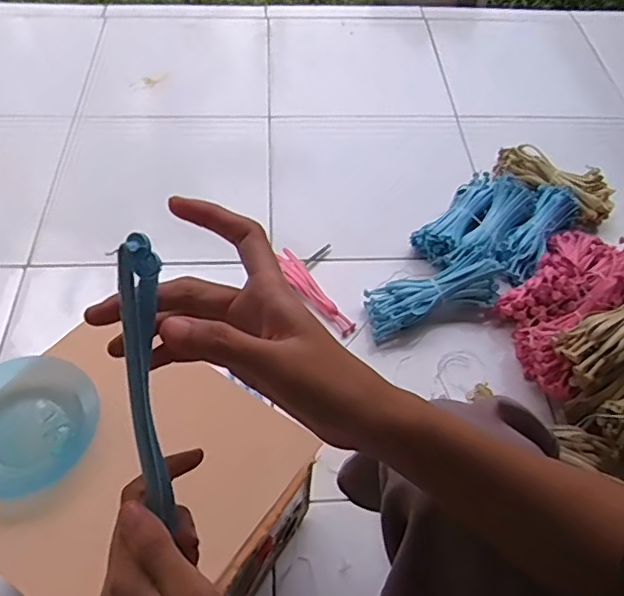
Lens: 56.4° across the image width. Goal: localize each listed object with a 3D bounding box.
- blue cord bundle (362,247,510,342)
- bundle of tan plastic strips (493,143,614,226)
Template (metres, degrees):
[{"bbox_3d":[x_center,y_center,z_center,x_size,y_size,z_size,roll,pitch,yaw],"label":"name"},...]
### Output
[{"bbox_3d":[0.193,-0.011,0.899,0.228,0.054,0.082,-20,55,0],"label":"blue cord bundle"},{"bbox_3d":[0.440,-0.216,1.068,0.229,0.057,0.077,32,58,19],"label":"bundle of tan plastic strips"}]

